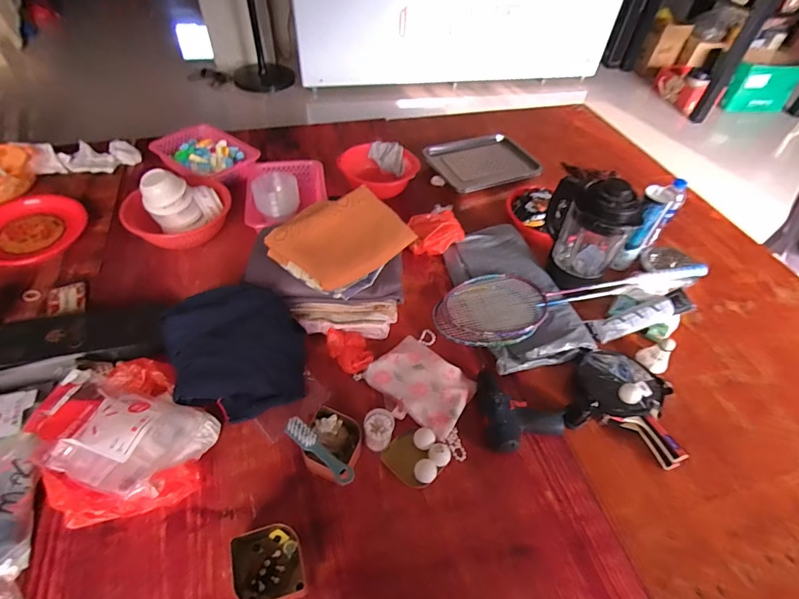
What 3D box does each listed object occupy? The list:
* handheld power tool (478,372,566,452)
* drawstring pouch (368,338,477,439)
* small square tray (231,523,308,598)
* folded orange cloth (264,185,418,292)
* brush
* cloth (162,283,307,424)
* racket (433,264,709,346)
[{"bbox_3d":[0.240,0.219,0.827,0.158,0.050,0.163,3,53,-2],"label":"handheld power tool"},{"bbox_3d":[0.047,0.170,0.866,0.205,0.034,0.162,31,57,18],"label":"drawstring pouch"},{"bbox_3d":[-0.200,0.410,0.640,0.099,0.030,0.104,-14,55,-14],"label":"small square tray"},{"bbox_3d":[-0.137,-0.146,0.913,0.262,0.051,0.248,34,55,23],"label":"folded orange cloth"},{"bbox_3d":[-0.136,0.257,0.711,0.145,0.020,0.032,33,55,22],"label":"brush"},{"bbox_3d":[-0.303,0.100,0.799,0.238,0.038,0.242,-10,94,-24],"label":"cloth"},{"bbox_3d":[0.397,-0.032,1.026,0.652,0.030,0.196,-16,48,-12],"label":"racket"}]

